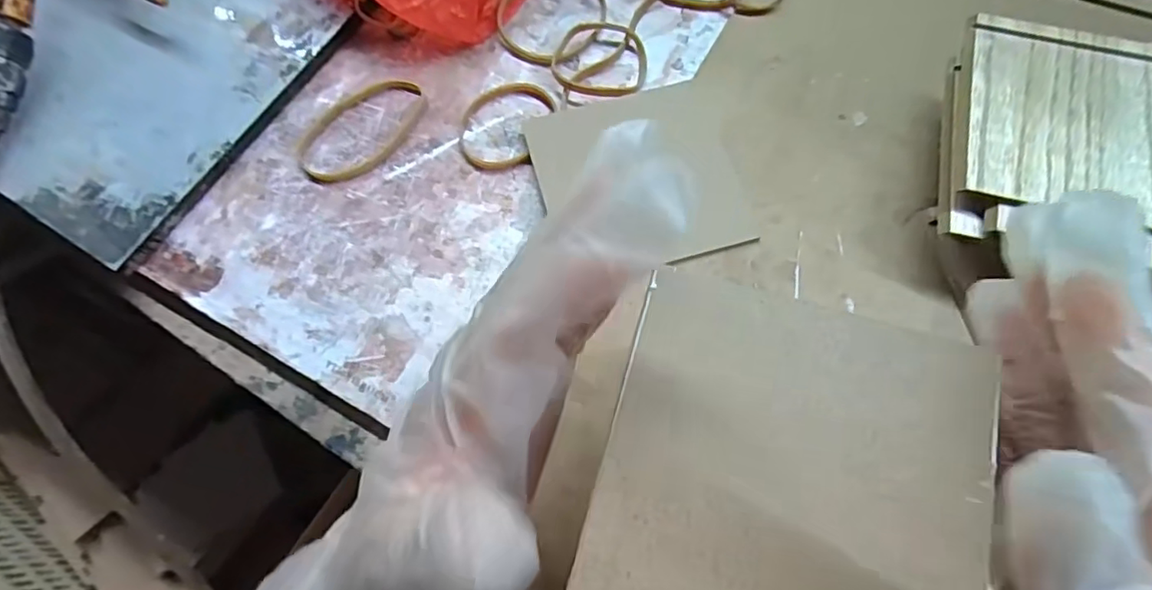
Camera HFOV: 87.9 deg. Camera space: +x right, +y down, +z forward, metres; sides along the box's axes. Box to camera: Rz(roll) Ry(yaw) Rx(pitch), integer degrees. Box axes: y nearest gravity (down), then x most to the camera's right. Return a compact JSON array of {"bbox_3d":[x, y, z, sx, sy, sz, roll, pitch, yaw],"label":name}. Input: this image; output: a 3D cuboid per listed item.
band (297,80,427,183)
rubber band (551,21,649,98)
[{"bbox_3d":[-0.126,-0.098,0.354,0.052,0.005,0.082,41,77,13],"label":"band"},{"bbox_3d":[0.015,-0.147,0.363,0.055,0.008,0.054,6,72,3],"label":"rubber band"}]

